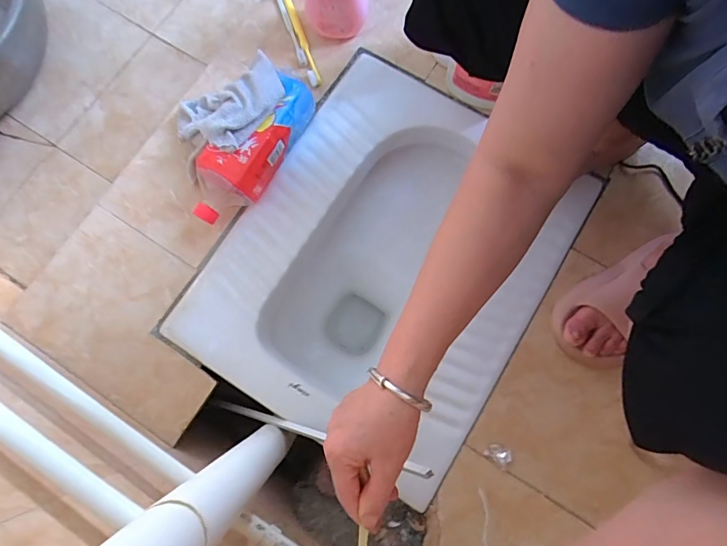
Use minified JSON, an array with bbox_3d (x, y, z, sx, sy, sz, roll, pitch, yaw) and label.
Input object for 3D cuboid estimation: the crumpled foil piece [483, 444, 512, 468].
[{"bbox_3d":[0.168,0.224,0.512,0.029,0.004,0.022,40,81,8],"label":"crumpled foil piece"}]

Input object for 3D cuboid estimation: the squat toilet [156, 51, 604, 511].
[{"bbox_3d":[0.030,-0.015,0.639,0.405,0.163,0.505,30,80,6],"label":"squat toilet"}]

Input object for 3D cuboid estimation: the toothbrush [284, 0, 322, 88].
[{"bbox_3d":[-0.097,-0.360,0.623,0.016,0.011,0.176,-18,78,-3],"label":"toothbrush"}]

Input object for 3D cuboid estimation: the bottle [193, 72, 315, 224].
[{"bbox_3d":[-0.149,-0.162,0.558,0.082,0.077,0.220,36,81,7],"label":"bottle"}]

